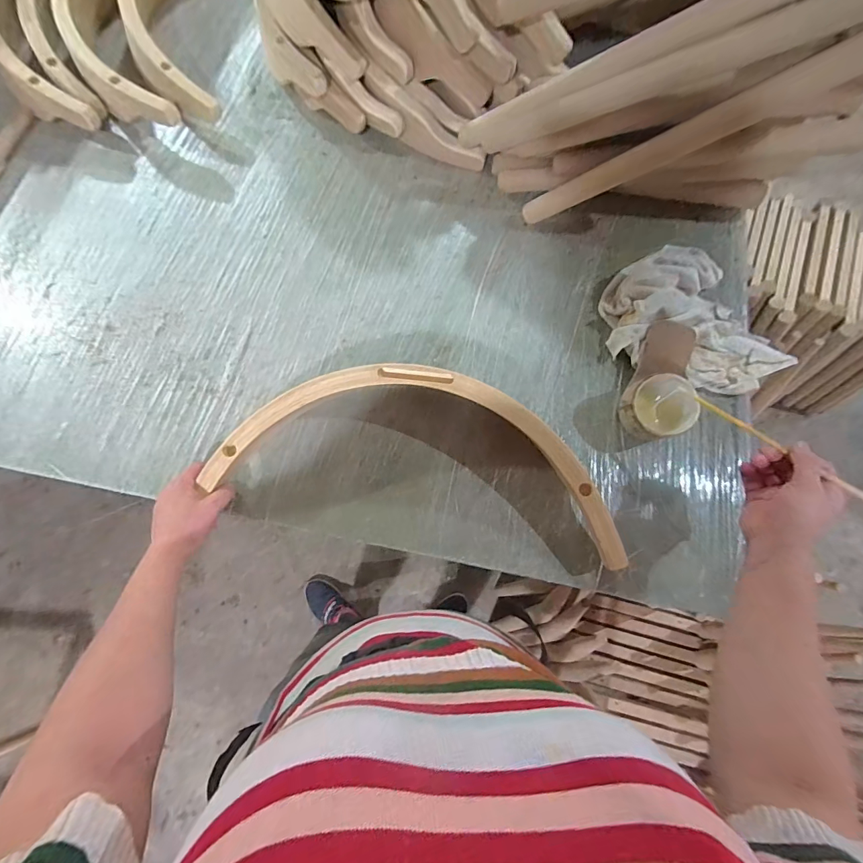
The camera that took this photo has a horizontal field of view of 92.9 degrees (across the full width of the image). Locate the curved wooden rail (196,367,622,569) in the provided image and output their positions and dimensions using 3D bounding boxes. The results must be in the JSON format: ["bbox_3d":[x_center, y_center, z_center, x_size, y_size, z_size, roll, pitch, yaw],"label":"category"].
[{"bbox_3d":[-0.010,0.018,0.485,0.496,0.046,0.183,11,75,2],"label":"curved wooden rail"}]

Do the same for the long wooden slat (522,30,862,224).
[{"bbox_3d":[0.316,-0.371,0.515,0.414,0.052,0.039,-9,71,37],"label":"long wooden slat"}]

